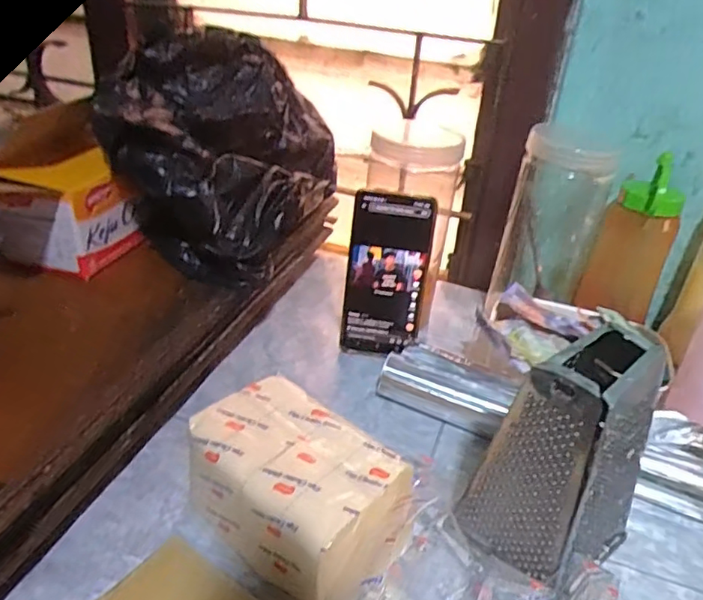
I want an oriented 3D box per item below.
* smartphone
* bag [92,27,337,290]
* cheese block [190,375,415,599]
[{"bbox_3d":[0.034,-0.022,0.544,0.074,0.161,0.009,8,20,2],"label":"smartphone"},{"bbox_3d":[-0.124,-0.153,0.572,0.172,0.179,0.261,8,32,6],"label":"bag"},{"bbox_3d":[-0.037,0.125,0.374,0.146,0.065,0.104,26,38,31],"label":"cheese block"}]

